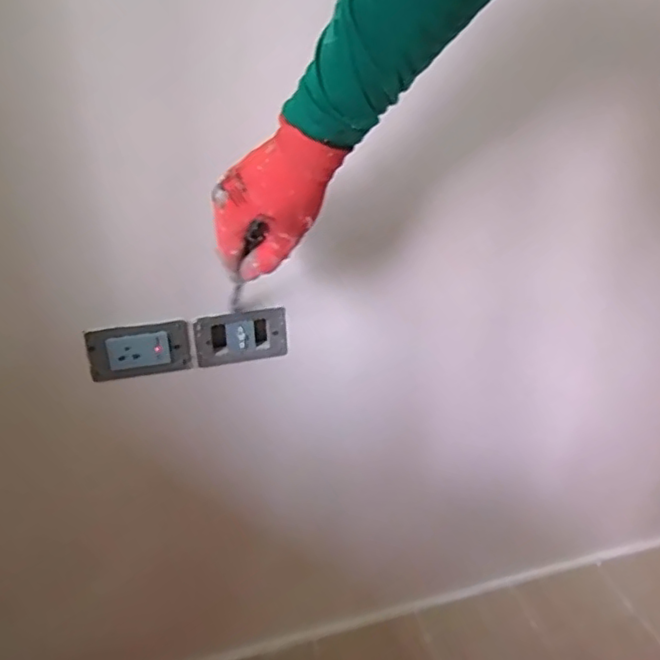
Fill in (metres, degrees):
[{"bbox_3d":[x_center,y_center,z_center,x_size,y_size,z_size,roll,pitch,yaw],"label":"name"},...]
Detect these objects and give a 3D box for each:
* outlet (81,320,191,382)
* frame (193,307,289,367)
[{"bbox_3d":[-0.233,0.026,0.732,0.120,0.074,0.010,-9,31,-17],"label":"outlet"},{"bbox_3d":[-0.111,0.009,0.757,0.118,0.071,0.006,-8,31,-14],"label":"frame"}]

